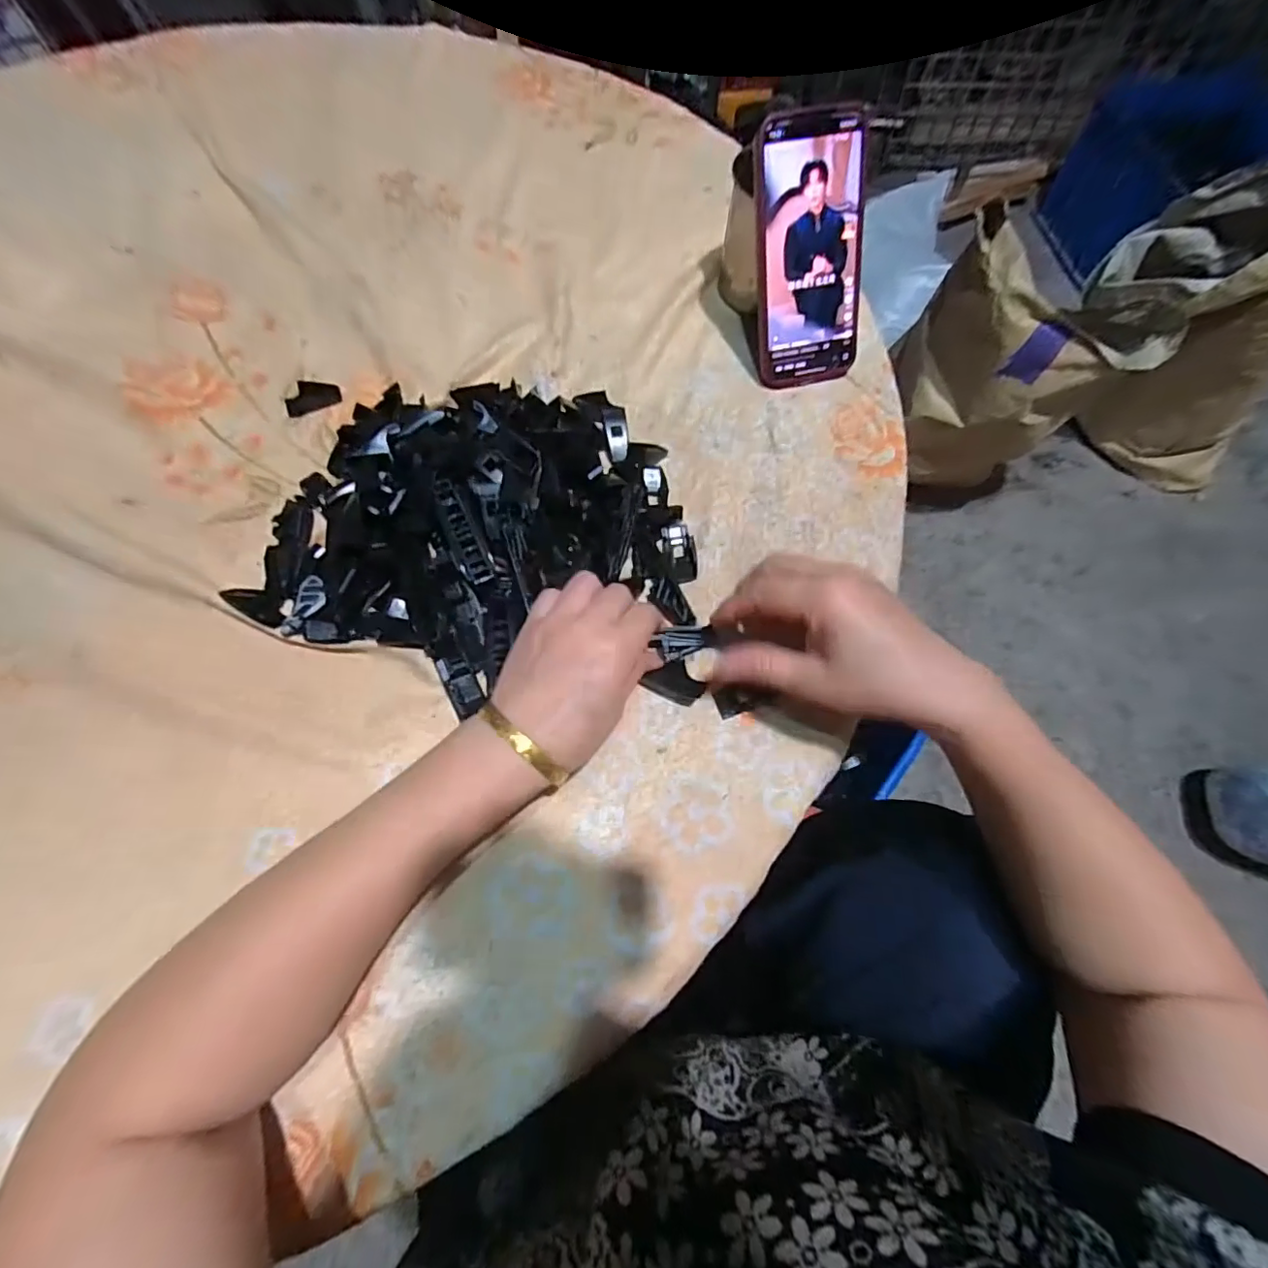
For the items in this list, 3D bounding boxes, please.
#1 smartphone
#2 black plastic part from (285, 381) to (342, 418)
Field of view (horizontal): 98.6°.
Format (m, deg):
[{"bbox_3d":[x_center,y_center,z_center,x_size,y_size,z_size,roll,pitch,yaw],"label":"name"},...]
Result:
[{"bbox_3d":[0.128,-0.272,0.397,0.077,0.163,0.012,-13,30,-6],"label":"smartphone"},{"bbox_3d":[-0.254,-0.188,0.431,0.041,0.004,0.026,-21,87,-16],"label":"black plastic part"}]

